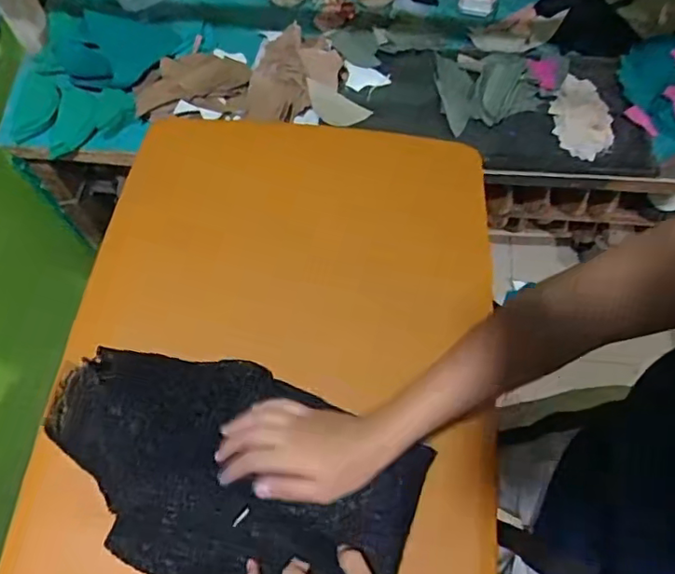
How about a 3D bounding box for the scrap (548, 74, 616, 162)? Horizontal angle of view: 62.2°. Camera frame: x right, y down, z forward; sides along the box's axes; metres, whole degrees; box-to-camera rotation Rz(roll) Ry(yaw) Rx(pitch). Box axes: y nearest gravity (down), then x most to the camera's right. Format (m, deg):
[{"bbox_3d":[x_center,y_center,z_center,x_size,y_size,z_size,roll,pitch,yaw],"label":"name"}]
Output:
[{"bbox_3d":[0.400,-0.281,0.919,0.099,0.014,0.172,7,67,1],"label":"scrap"}]

